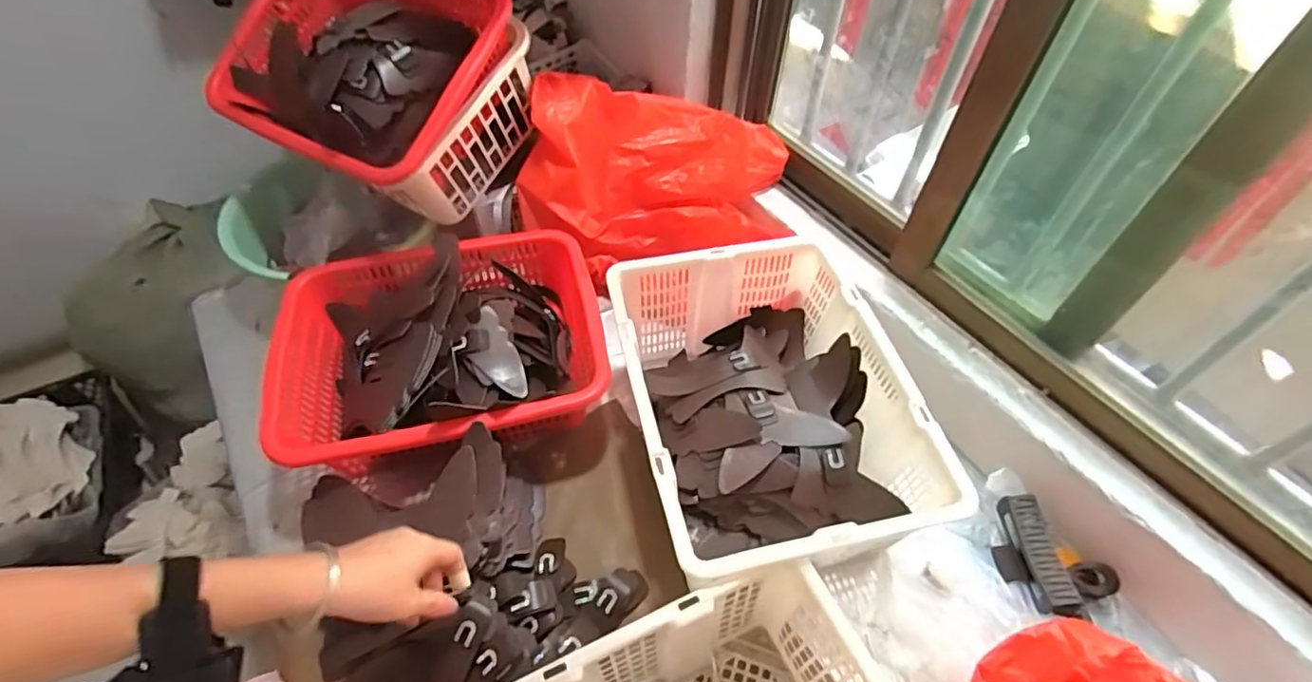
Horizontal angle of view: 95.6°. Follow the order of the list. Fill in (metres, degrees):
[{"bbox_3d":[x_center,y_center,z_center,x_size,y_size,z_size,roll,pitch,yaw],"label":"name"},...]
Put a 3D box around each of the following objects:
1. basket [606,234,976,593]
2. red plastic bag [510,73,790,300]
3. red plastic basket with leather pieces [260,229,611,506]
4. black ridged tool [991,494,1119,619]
[{"bbox_3d":[0.120,0.086,0.708,0.287,0.169,0.384,-10,54,-10],"label":"basket"},{"bbox_3d":[-0.005,-0.236,0.894,0.393,0.234,0.199,4,53,1],"label":"red plastic bag"},{"bbox_3d":[-0.270,0.018,0.785,0.391,0.134,0.305,-12,54,-11],"label":"red plastic basket with leather pieces"},{"bbox_3d":[0.451,0.245,0.673,0.098,0.063,0.128,0,53,-3],"label":"black ridged tool"}]

